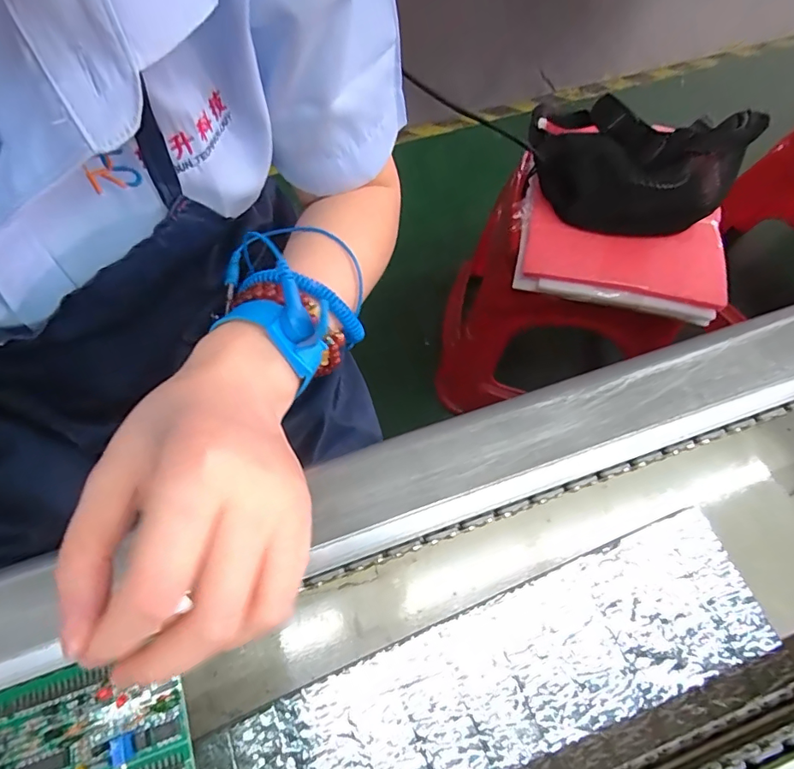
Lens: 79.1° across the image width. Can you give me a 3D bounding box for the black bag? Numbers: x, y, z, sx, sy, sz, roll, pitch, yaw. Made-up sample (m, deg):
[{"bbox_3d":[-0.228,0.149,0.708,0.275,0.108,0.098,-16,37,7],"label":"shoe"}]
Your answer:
[{"bbox_3d":[0.305,-0.290,0.635,0.271,0.120,0.192,19,68,7],"label":"black bag"}]

